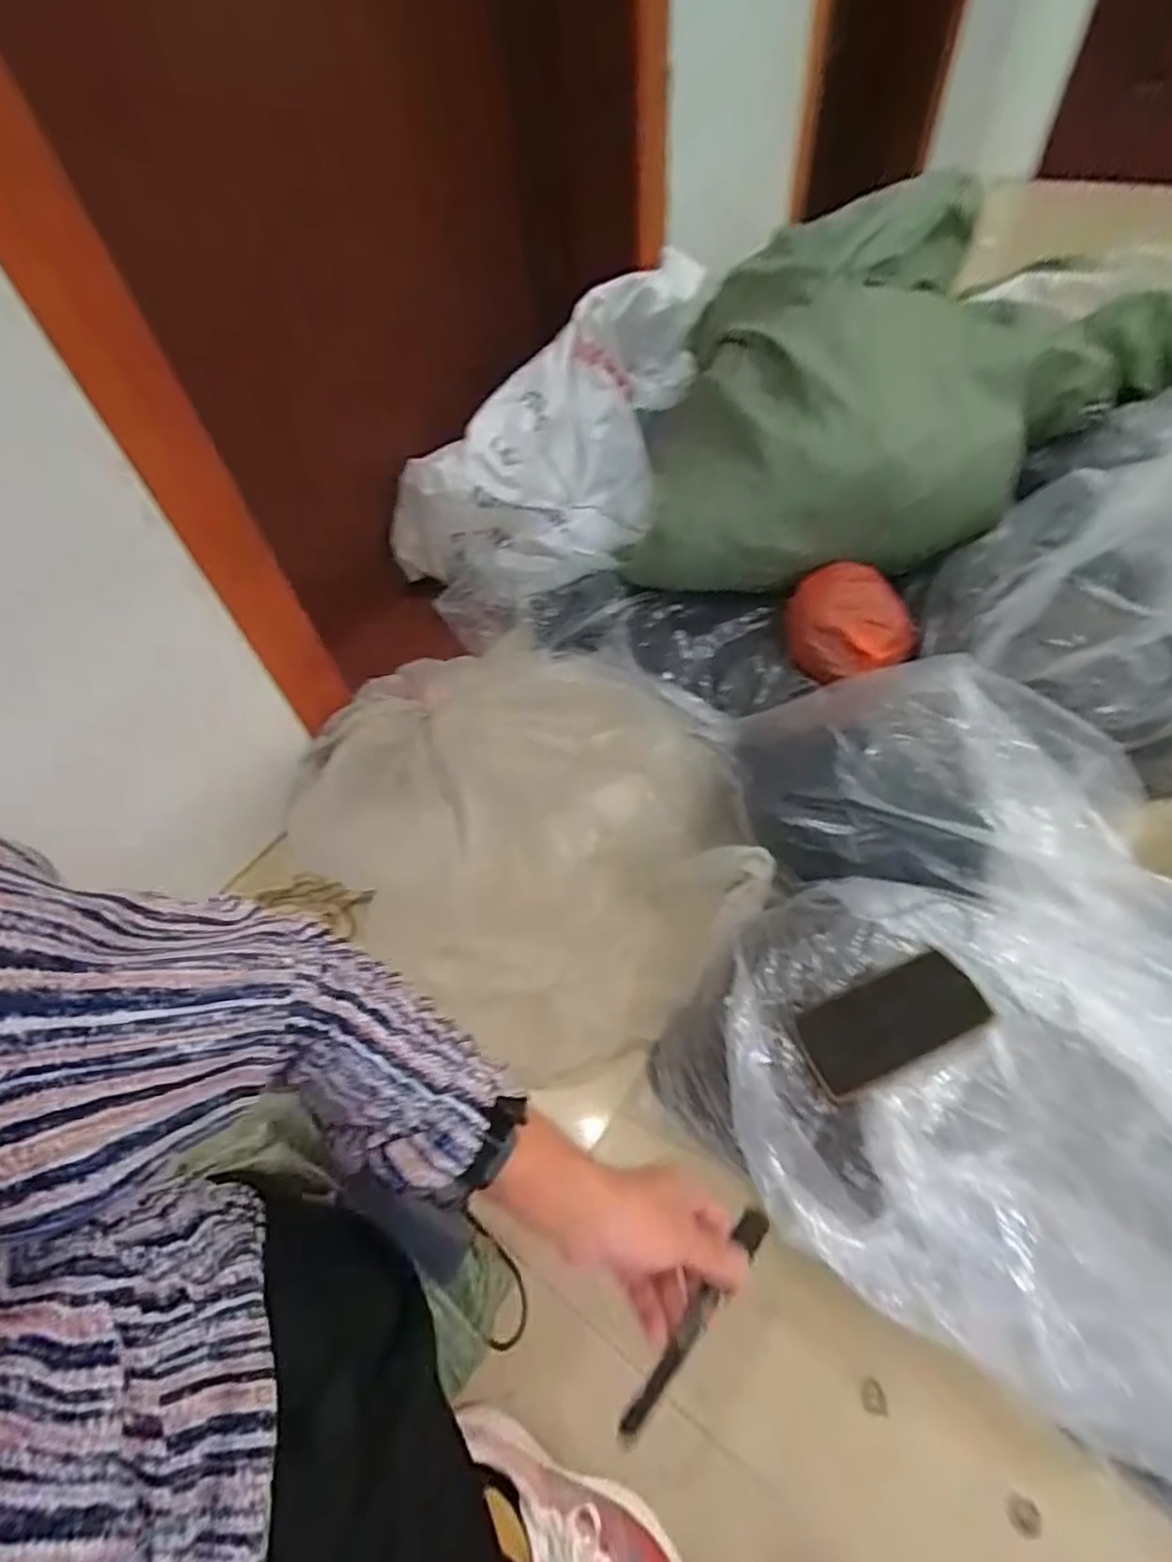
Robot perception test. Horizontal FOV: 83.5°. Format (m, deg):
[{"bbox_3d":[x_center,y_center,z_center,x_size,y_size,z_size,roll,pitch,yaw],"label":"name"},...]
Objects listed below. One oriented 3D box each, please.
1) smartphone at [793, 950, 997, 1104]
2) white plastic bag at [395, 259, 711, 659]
[{"bbox_3d":[0.264,0.209,0.569,0.155,0.006,0.071,-25,58,-3],"label":"smartphone"},{"bbox_3d":[-0.027,-0.541,1.135,0.594,0.407,0.216,-33,59,-17],"label":"white plastic bag"}]

